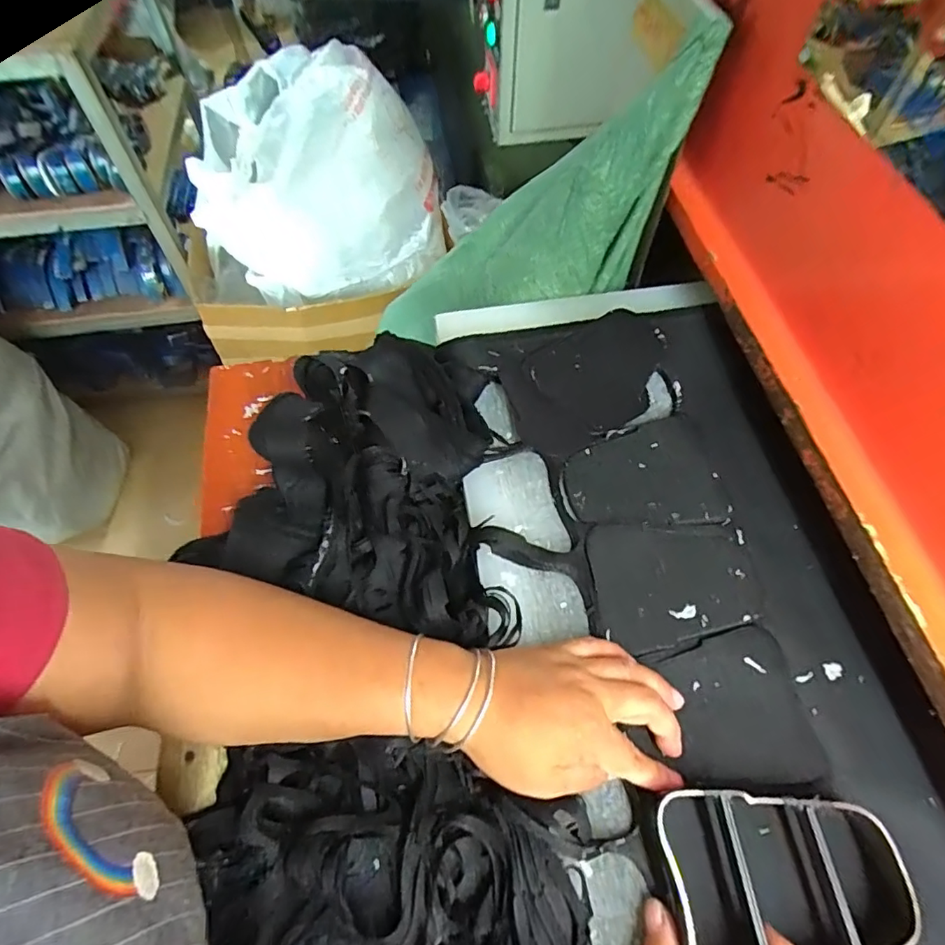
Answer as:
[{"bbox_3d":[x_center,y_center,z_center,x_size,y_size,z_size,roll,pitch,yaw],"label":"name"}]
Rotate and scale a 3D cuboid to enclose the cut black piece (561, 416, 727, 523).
[{"bbox_3d":[0.140,0.004,0.459,0.118,0.009,0.097,-9,60,-7],"label":"cut black piece"}]

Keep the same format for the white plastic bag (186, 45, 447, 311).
[{"bbox_3d":[-0.357,-0.626,1.174,0.536,0.400,0.415,-8,60,-7],"label":"white plastic bag"}]

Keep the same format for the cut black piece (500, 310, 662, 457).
[{"bbox_3d":[0.107,-0.083,0.503,0.156,0.007,0.102,-28,71,-9],"label":"cut black piece"}]

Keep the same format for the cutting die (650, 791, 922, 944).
[{"bbox_3d":[0.173,0.231,0.309,0.125,0.035,0.097,-7,60,-2],"label":"cutting die"}]

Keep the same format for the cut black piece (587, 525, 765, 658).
[{"bbox_3d":[0.154,0.084,0.417,0.120,0.007,0.093,-2,60,-3],"label":"cut black piece"}]

